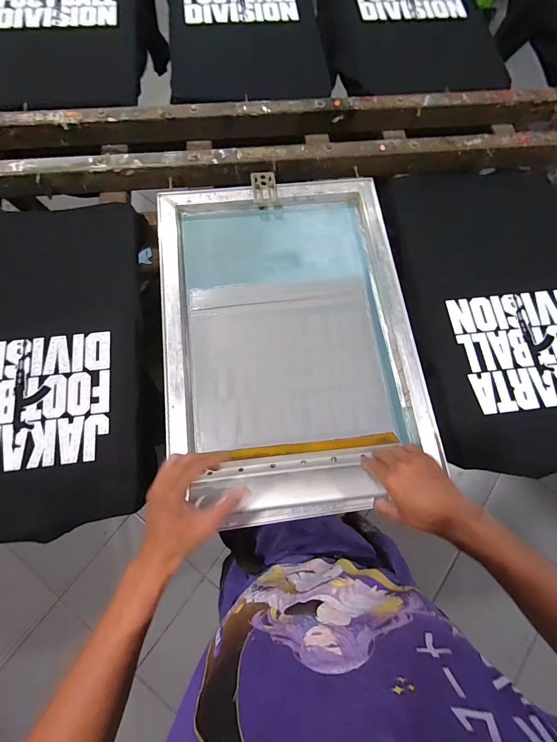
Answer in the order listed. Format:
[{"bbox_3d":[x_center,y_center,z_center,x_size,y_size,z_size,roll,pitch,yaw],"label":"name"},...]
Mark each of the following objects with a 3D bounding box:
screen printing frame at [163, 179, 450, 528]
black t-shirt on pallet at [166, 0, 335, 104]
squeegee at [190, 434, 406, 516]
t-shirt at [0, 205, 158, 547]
[{"bbox_3d":[0.016,-0.097,0.634,0.457,0.042,0.615,-7,74,-4],"label":"screen printing frame"},{"bbox_3d":[-0.098,-0.965,0.895,0.404,0.045,0.645,-6,74,-3],"label":"black t-shirt on pallet"},{"bbox_3d":[0.038,0.163,0.517,0.323,0.032,0.123,-5,32,-7],"label":"squeegee"},{"bbox_3d":[-0.459,-0.031,0.611,0.429,0.027,0.631,-3,74,-2],"label":"t-shirt"}]

